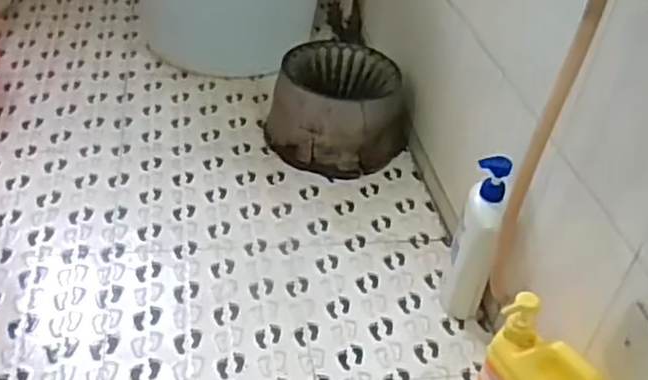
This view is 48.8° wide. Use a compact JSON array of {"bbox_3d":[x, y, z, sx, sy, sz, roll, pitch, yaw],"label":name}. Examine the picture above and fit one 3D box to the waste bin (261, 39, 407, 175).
[{"bbox_3d":[0.029,-0.165,1.459,0.257,0.167,0.237,5,39,-4],"label":"waste bin"}]

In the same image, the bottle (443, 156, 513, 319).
[{"bbox_3d":[0.236,0.076,1.095,0.071,0.287,0.083,19,40,14],"label":"bottle"}]

